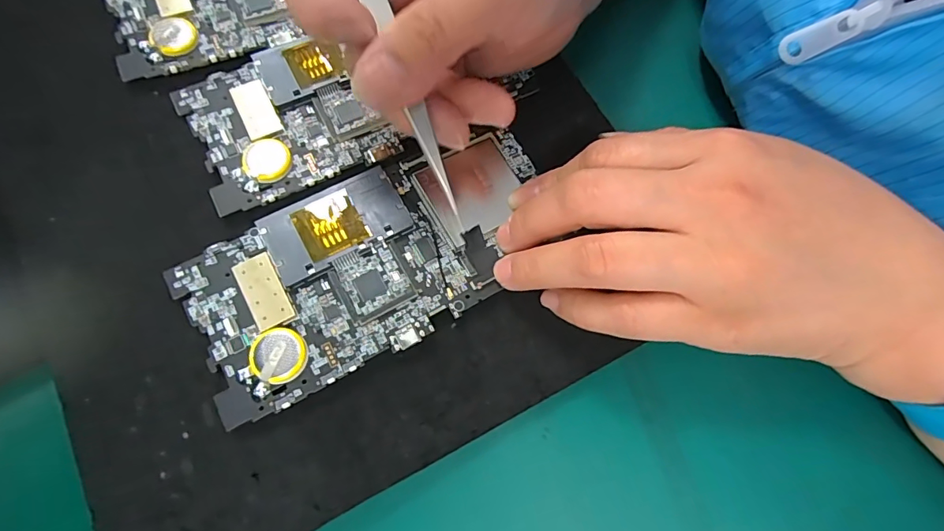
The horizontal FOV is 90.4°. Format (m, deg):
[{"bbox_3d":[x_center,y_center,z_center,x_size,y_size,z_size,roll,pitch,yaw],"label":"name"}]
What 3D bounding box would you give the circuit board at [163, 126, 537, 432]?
[{"bbox_3d":[-0.037,-0.004,0.193,0.150,0.008,0.072,-29,75,-11],"label":"circuit board"}]

